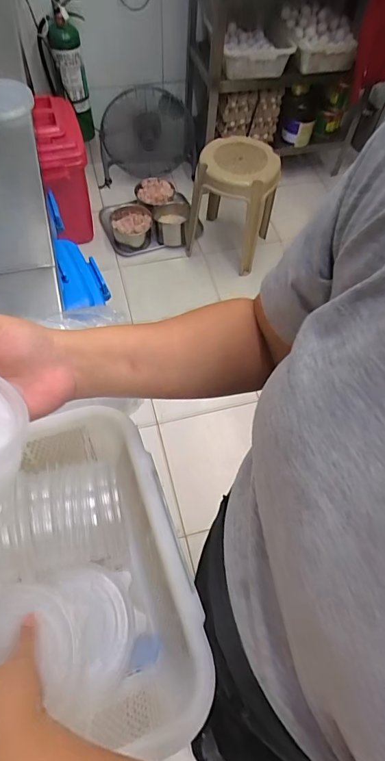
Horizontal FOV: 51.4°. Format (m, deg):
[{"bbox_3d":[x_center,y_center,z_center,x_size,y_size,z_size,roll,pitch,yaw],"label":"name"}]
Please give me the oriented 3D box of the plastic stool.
[{"bbox_3d":[0.163,-0.751,1.725,0.347,0.501,0.287,15,61,5],"label":"plastic stool"}]

